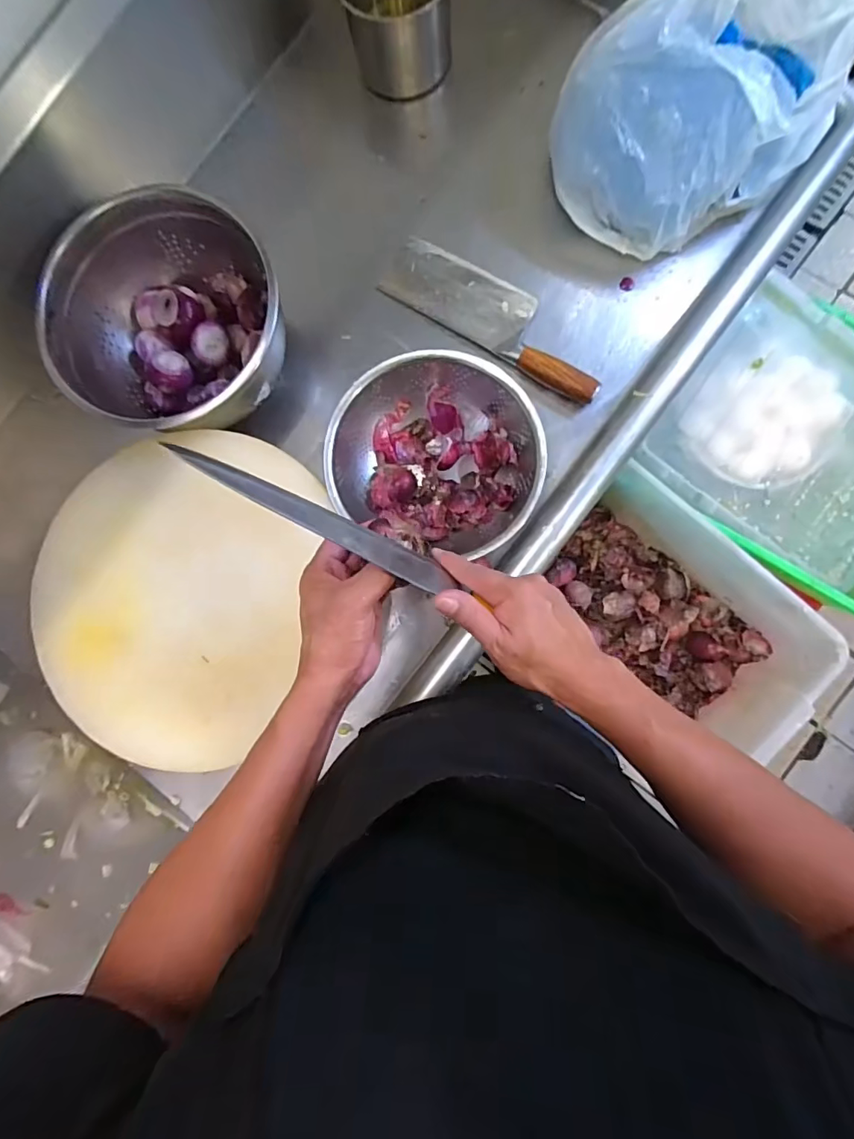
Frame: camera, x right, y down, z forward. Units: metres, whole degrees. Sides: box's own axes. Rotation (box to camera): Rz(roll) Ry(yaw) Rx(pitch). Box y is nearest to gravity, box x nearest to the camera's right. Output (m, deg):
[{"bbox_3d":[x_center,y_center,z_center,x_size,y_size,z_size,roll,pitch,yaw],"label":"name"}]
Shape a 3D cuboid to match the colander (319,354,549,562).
[{"bbox_3d":[0.014,-0.128,0.570,0.229,0.079,0.203,22,87,7],"label":"colander"}]

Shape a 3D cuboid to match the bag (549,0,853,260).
[{"bbox_3d":[0.289,-0.494,0.535,0.269,0.179,0.205,-40,83,1],"label":"bag"}]

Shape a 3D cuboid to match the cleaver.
[{"bbox_3d":[0.084,-0.309,0.610,0.302,0.035,0.079,36,89,7],"label":"cleaver"}]

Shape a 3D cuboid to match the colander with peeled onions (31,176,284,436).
[{"bbox_3d":[-0.289,-0.275,0.559,0.239,0.122,0.259,-45,83,0],"label":"colander with peeled onions"}]

